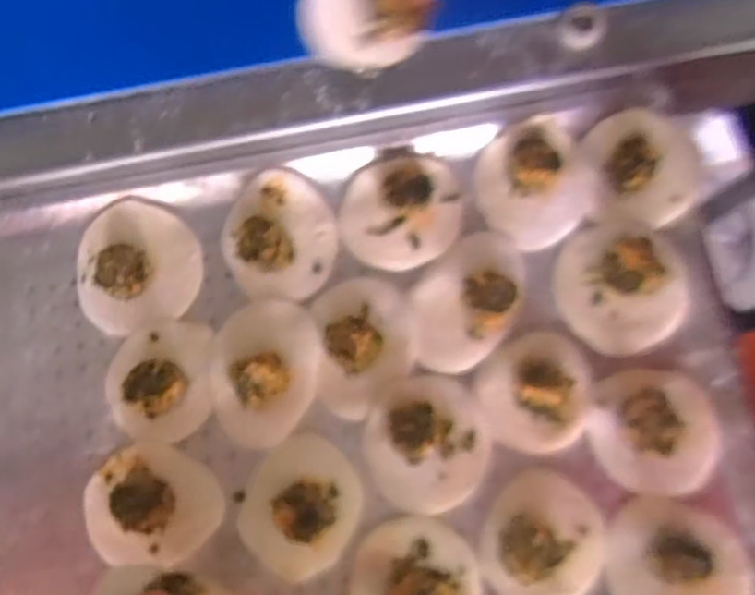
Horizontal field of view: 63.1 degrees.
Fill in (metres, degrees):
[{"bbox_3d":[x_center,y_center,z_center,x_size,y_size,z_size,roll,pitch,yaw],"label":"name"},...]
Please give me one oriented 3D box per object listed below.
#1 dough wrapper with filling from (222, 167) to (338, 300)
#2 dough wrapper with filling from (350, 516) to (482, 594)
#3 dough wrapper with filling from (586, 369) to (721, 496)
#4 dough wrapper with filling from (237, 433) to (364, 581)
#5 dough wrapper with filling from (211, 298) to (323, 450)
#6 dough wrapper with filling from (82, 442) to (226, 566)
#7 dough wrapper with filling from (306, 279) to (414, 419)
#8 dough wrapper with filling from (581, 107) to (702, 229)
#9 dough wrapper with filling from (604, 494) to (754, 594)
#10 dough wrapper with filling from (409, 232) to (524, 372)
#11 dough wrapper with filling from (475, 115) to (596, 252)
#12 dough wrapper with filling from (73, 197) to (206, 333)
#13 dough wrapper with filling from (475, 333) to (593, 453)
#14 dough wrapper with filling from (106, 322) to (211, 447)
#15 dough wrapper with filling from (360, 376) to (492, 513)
[{"bbox_3d":[-0.074,-0.050,0.462,0.083,0.028,0.097,3,79,1],"label":"dough wrapper with filling"},{"bbox_3d":[0.025,0.196,0.414,0.084,0.023,0.085,13,79,2],"label":"dough wrapper with filling"},{"bbox_3d":[0.197,0.093,0.429,0.087,0.032,0.084,-2,79,-1],"label":"dough wrapper with filling"},{"bbox_3d":[-0.054,0.146,0.424,0.079,0.035,0.088,32,81,6],"label":"dough wrapper with filling"},{"bbox_3d":[-0.083,0.051,0.437,0.077,0.036,0.104,6,79,1],"label":"dough wrapper with filling"},{"bbox_3d":[-0.158,0.143,0.421,0.092,0.031,0.078,4,79,1],"label":"dough wrapper with filling"},{"bbox_3d":[-0.010,0.033,0.447,0.071,0.019,0.098,-6,79,-1],"label":"dough wrapper with filling"},{"bbox_3d":[0.201,-0.099,0.472,0.076,0.023,0.087,-8,79,-2],"label":"dough wrapper with filling"},{"bbox_3d":[0.201,0.185,0.415,0.088,0.022,0.088,0,79,0],"label":"dough wrapper with filling"},{"bbox_3d":[0.066,0.000,0.453,0.072,0.022,0.111,39,81,7],"label":"dough wrapper with filling"},{"bbox_3d":[0.118,-0.089,0.471,0.084,0.021,0.091,0,79,0],"label":"dough wrapper with filling"},{"bbox_3d":[-0.185,-0.028,0.459,0.092,0.019,0.096,0,79,0],"label":"dough wrapper with filling"},{"bbox_3d":[0.113,0.067,0.439,0.078,0.022,0.081,2,79,0],"label":"dough wrapper with filling"},{"bbox_3d":[-0.161,0.058,0.440,0.076,0.027,0.085,-2,79,0],"label":"dough wrapper with filling"},{"bbox_3d":[0.036,0.102,0.431,0.085,0.025,0.091,-2,79,0],"label":"dough wrapper with filling"}]

